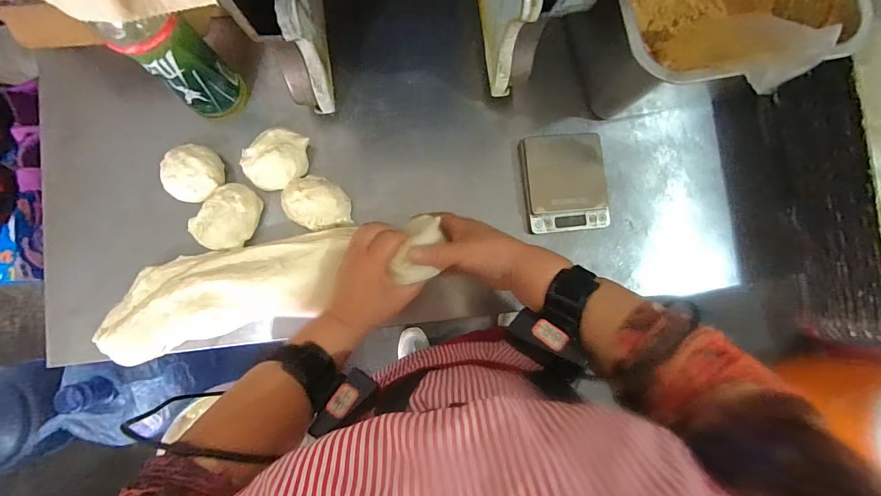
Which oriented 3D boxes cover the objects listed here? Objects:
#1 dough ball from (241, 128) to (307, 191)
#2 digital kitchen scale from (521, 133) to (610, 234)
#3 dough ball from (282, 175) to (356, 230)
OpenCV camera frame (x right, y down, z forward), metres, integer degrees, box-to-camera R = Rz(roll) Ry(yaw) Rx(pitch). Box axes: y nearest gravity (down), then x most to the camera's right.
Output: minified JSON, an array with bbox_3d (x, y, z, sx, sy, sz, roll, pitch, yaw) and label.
[{"bbox_3d":[-0.200,-0.108,0.481,0.078,0.040,0.064,-32,92,-9],"label":"dough ball"},{"bbox_3d":[0.163,-0.085,0.505,0.104,0.020,0.124,-5,88,-9],"label":"digital kitchen scale"},{"bbox_3d":[-0.151,-0.053,0.478,0.083,0.046,0.060,34,83,-5],"label":"dough ball"}]

